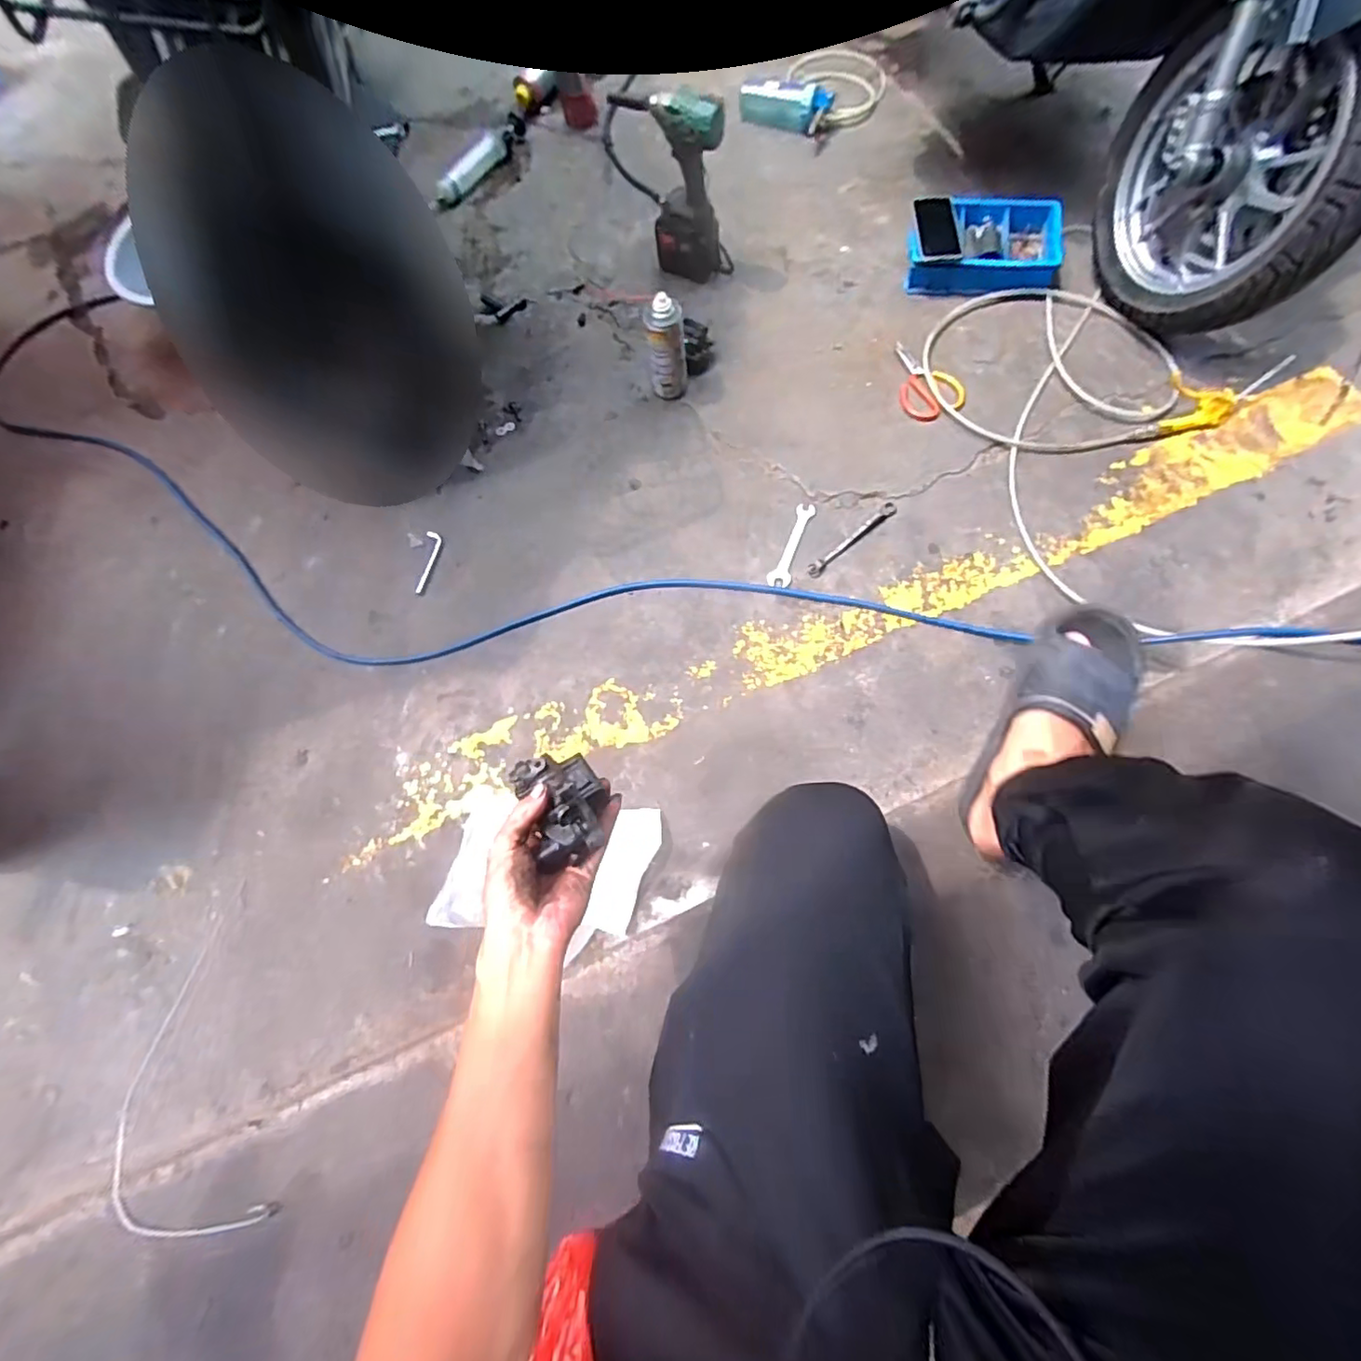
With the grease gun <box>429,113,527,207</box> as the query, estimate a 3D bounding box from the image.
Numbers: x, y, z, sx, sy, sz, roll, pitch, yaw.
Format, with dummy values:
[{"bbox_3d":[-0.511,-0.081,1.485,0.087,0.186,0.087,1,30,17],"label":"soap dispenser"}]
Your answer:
[{"bbox_3d":[-0.431,-1.124,1.297,0.051,0.057,0.284,34,79,12],"label":"grease gun"}]

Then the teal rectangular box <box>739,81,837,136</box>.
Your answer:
[{"bbox_3d":[0.222,-1.216,1.273,0.197,0.068,0.081,11,75,7],"label":"teal rectangular box"}]

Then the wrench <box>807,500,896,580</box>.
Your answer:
[{"bbox_3d":[0.290,-0.239,1.011,0.192,0.013,0.023,-38,75,-9],"label":"wrench"}]

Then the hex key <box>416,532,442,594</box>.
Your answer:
[{"bbox_3d":[-0.449,-0.209,1.068,0.028,0.004,0.119,8,74,5],"label":"hex key"}]

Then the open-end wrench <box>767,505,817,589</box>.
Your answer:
[{"bbox_3d":[0.191,-0.228,1.021,0.037,0.005,0.163,22,75,9],"label":"open-end wrench"}]

